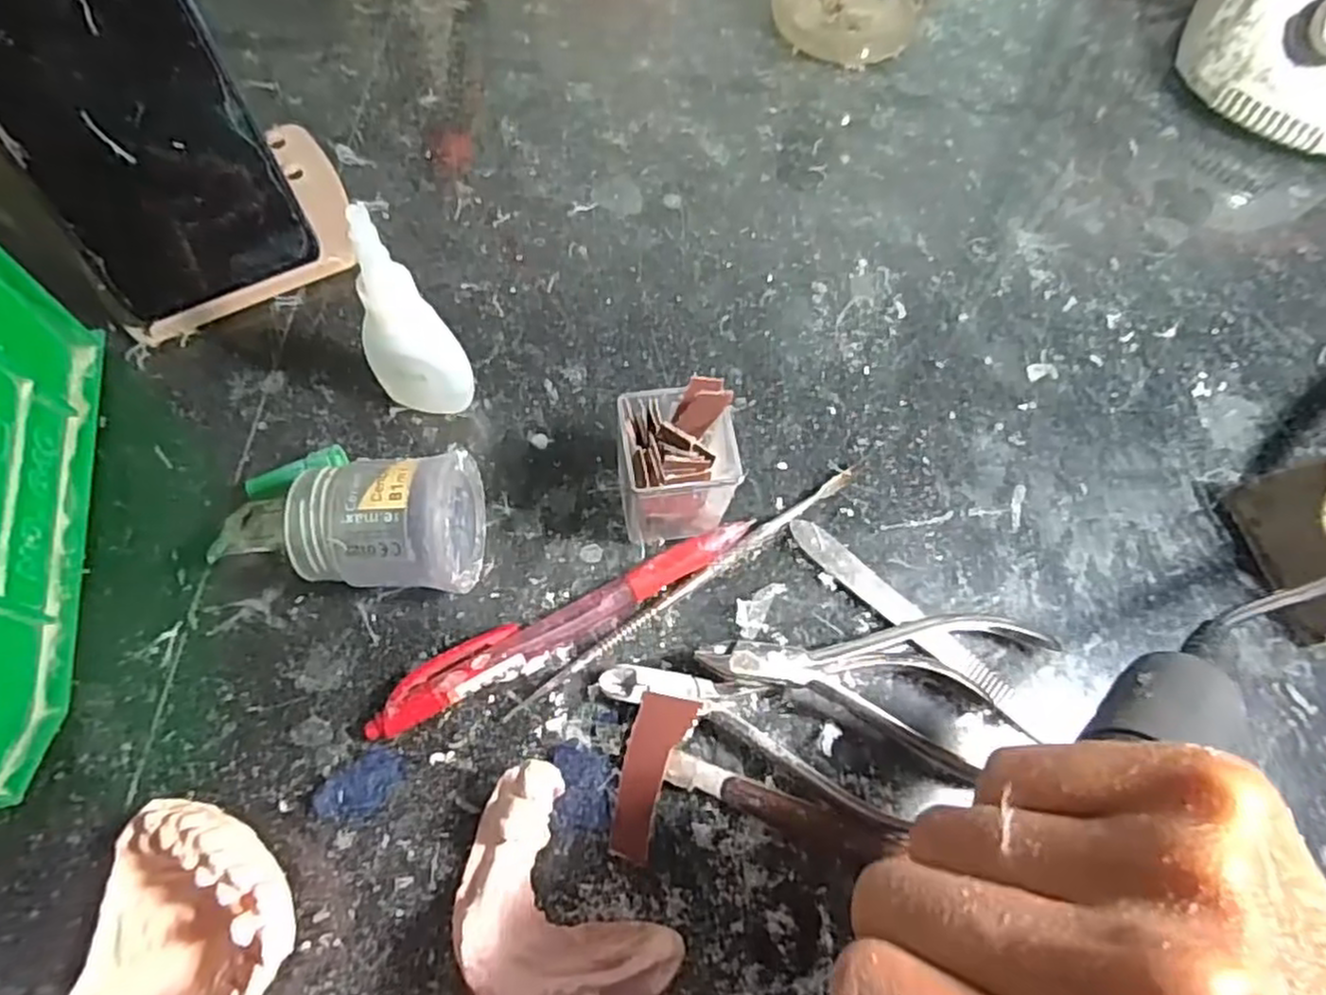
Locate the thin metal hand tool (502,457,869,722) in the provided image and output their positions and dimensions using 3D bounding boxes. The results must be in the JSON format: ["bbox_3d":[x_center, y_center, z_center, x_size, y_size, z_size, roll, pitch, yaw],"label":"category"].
[{"bbox_3d":[0.013,0.027,0.255,0.150,0.006,0.005,-33,72,-16],"label":"thin metal hand tool"}]

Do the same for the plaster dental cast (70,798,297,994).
[{"bbox_3d":[-0.127,0.117,0.197,0.056,0.028,0.061,5,66,-1],"label":"plaster dental cast"}]

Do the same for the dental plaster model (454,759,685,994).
[{"bbox_3d":[-0.032,0.114,0.203,0.044,0.026,0.067,-36,73,-17],"label":"dental plaster model"}]

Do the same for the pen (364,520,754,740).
[{"bbox_3d":[-0.032,0.040,0.244,0.133,0.011,0.017,-26,70,-14],"label":"pen"}]

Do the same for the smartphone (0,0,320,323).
[{"bbox_3d":[-0.179,-0.136,0.232,0.071,0.155,0.006,-26,44,-13],"label":"smartphone"}]

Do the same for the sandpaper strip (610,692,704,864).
[{"bbox_3d":[-0.005,0.085,0.226,0.017,0.010,0.047,17,67,5],"label":"sandpaper strip"}]

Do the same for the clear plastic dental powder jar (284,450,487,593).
[{"bbox_3d":[-0.088,0.010,0.237,0.052,0.044,0.042,1,66,-3],"label":"clear plastic dental powder jar"}]

